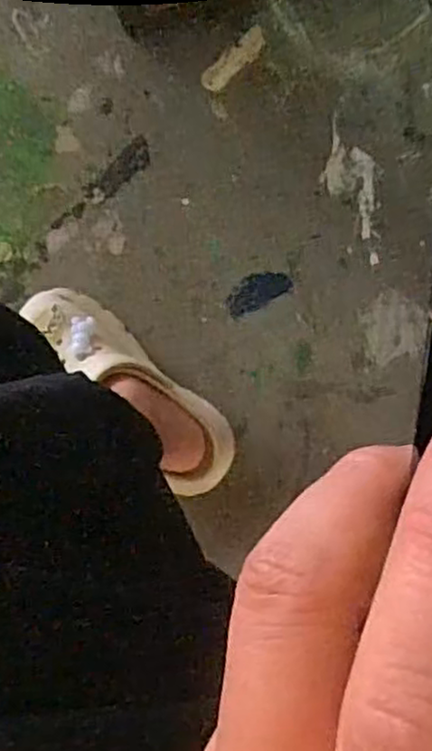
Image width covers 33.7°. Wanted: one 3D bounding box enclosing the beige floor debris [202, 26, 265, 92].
[{"bbox_3d":[0.019,-0.342,0.770,0.083,0.004,0.028,-42,84,1],"label":"beige floor debris"}]

